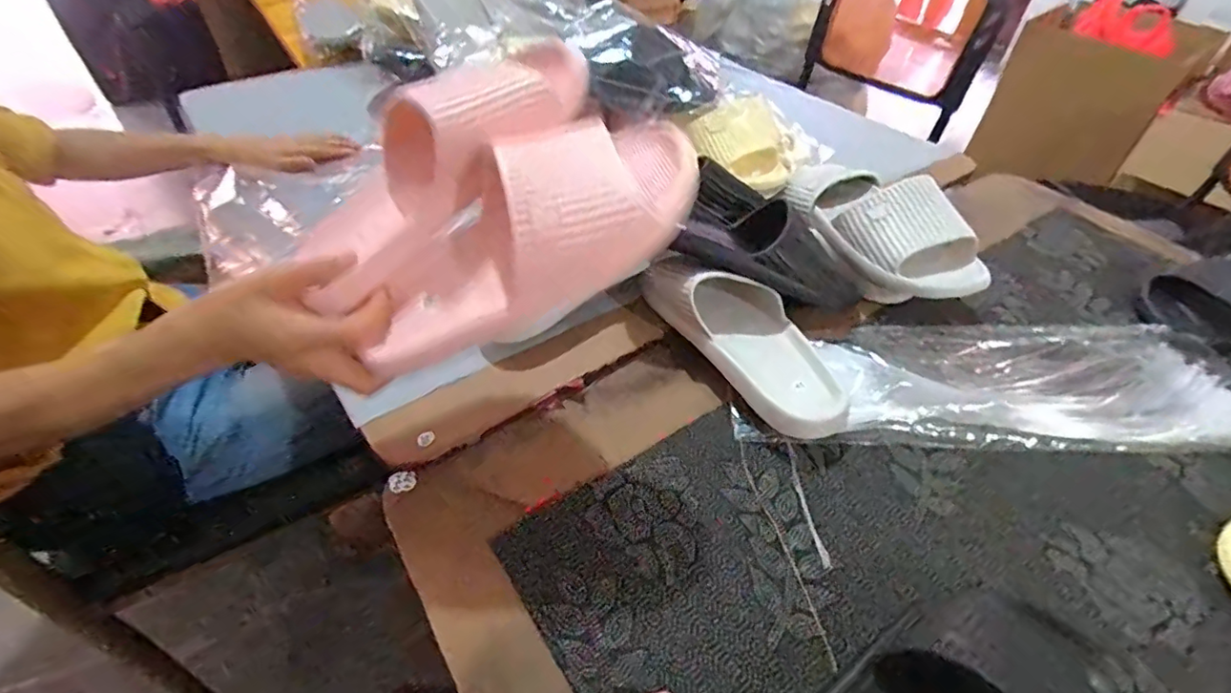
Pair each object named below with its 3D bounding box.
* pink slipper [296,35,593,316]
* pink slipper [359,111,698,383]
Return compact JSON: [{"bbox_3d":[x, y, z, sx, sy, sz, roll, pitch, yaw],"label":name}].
[{"bbox_3d":[-0.125,-0.132,0.391,0.233,0.069,0.088,-44,55,0],"label":"pink slipper"},{"bbox_3d":[-0.064,-0.075,0.368,0.237,0.095,0.087,-31,48,7],"label":"pink slipper"}]

